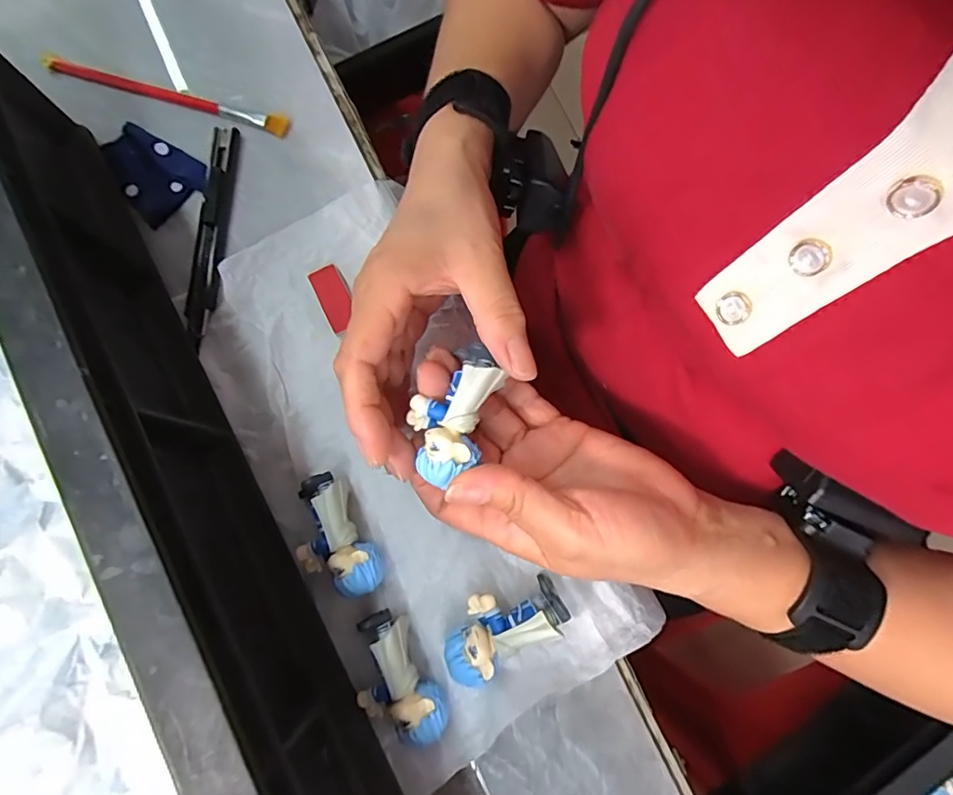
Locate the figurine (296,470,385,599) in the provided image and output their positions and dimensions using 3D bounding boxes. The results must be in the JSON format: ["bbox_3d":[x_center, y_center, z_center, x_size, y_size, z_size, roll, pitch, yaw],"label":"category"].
[{"bbox_3d":[-0.071,0.070,0.259,0.034,0.022,0.061,-31,80,-6],"label":"figurine"}]

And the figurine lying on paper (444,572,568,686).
[{"bbox_3d":[0.012,0.107,0.248,0.060,0.025,0.031,-30,80,-6],"label":"figurine lying on paper"}]

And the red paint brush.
[{"bbox_3d":[-0.192,-0.188,0.323,0.155,0.008,0.010,15,79,3],"label":"red paint brush"}]

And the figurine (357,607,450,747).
[{"bbox_3d":[-0.039,0.132,0.244,0.034,0.023,0.059,-33,80,-6],"label":"figurine"}]

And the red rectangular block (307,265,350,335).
[{"bbox_3d":[-0.081,-0.057,0.299,0.018,0.004,0.040,-27,80,-5],"label":"red rectangular block"}]

